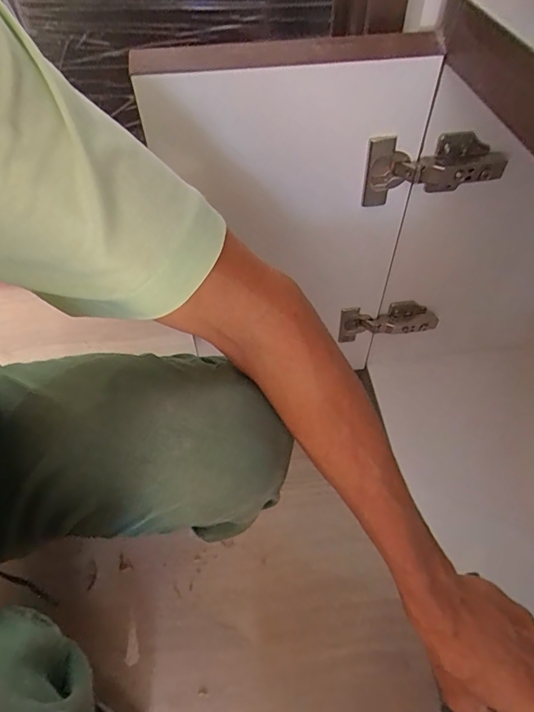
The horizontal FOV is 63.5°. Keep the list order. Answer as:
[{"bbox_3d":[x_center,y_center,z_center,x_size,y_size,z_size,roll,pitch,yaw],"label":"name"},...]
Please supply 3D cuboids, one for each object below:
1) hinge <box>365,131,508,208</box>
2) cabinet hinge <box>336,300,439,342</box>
[{"bbox_3d":[0.150,-0.171,0.396,0.119,0.058,0.030,-1,52,2],"label":"hinge"},{"bbox_3d":[0.152,-0.042,0.552,0.119,0.050,0.024,-2,52,1],"label":"cabinet hinge"}]

